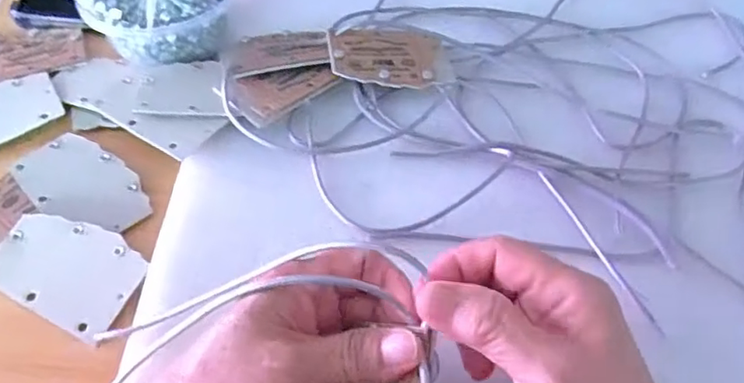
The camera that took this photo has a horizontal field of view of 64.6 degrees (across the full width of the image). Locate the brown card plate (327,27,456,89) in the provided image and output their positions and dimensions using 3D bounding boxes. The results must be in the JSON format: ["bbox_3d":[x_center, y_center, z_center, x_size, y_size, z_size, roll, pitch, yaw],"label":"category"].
[{"bbox_3d":[0.013,-0.094,0.411,0.084,0.007,0.058,-1,52,-13],"label":"brown card plate"}]

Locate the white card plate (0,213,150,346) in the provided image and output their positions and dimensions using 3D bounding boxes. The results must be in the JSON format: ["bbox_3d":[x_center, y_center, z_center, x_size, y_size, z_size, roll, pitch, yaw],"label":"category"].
[{"bbox_3d":[-0.170,0.043,0.329,0.082,0.004,0.054,24,71,12],"label":"white card plate"}]

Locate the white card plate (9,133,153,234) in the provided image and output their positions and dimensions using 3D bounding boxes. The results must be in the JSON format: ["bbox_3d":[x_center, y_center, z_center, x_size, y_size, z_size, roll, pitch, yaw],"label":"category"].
[{"bbox_3d":[-0.176,-0.003,0.361,0.085,0.008,0.050,31,60,18],"label":"white card plate"}]

